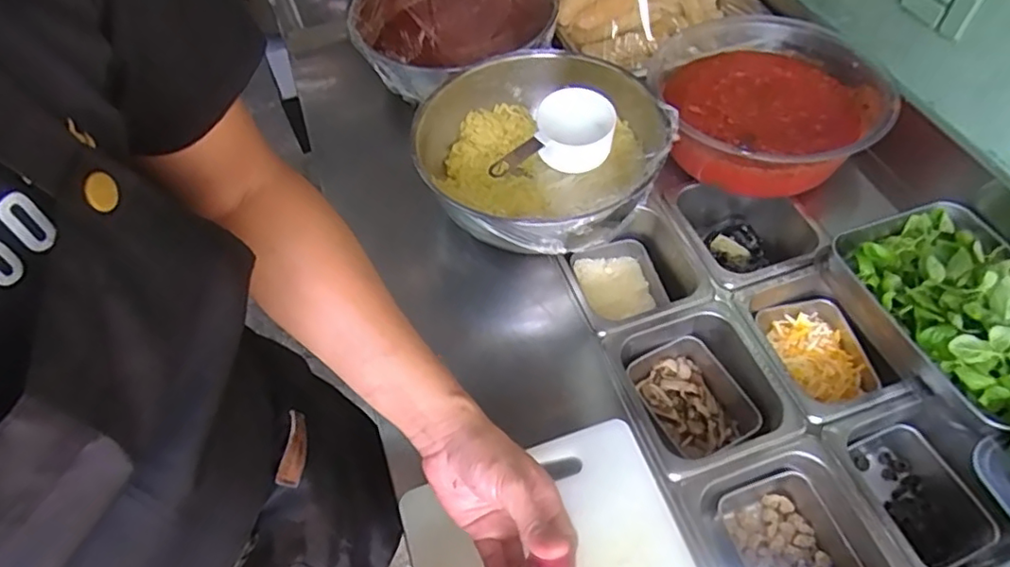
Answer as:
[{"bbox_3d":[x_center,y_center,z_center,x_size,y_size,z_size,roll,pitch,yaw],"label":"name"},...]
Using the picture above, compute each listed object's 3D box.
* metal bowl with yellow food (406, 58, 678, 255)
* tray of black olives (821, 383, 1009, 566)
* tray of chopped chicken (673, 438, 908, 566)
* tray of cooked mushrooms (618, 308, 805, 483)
[{"bbox_3d":[0.050,-0.171,0.765,0.291,0.125,0.298,-2,56,3],"label":"metal bowl with yellow food"},{"bbox_3d":[0.420,0.222,0.624,0.161,0.120,0.177,-20,57,-10],"label":"tray of black olives"},{"bbox_3d":[0.272,0.268,0.600,0.177,0.096,0.177,-20,57,-9],"label":"tray of chopped chicken"},{"bbox_3d":[0.213,0.132,0.687,0.161,0.082,0.171,-20,57,-9],"label":"tray of cooked mushrooms"}]

